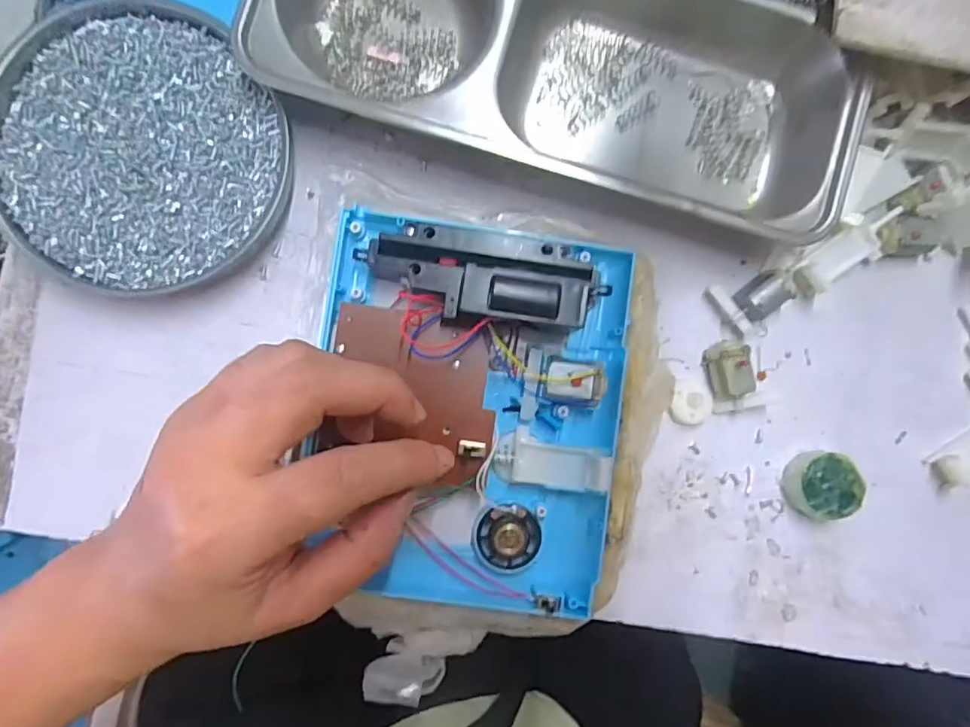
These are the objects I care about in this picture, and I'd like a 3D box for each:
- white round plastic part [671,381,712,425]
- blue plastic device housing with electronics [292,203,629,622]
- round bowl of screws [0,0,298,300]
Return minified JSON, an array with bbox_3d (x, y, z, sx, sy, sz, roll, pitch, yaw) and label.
[{"bbox_3d":[0.106,0.020,0.291,0.021,0.004,0.022,0,90,-2],"label":"white round plastic part"},{"bbox_3d":[-0.004,0.024,0.243,0.134,0.039,0.168,7,89,-2],"label":"blue plastic device housing with electronics"},{"bbox_3d":[-0.164,-0.099,0.272,0.130,0.017,0.134,0,90,-2],"label":"round bowl of screws"}]

